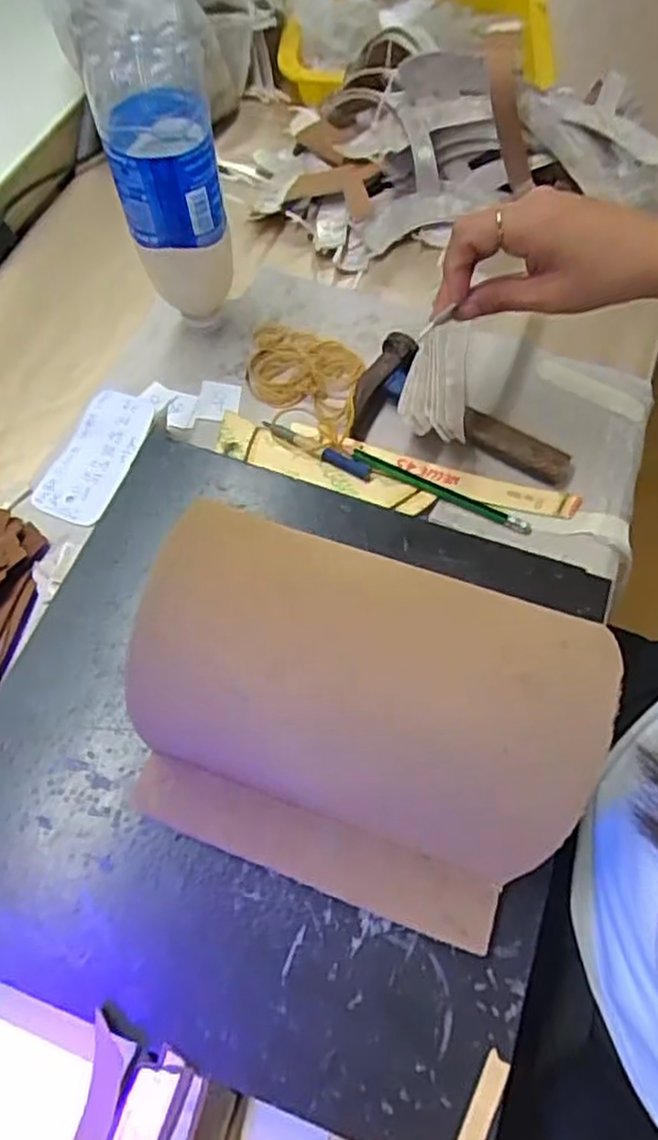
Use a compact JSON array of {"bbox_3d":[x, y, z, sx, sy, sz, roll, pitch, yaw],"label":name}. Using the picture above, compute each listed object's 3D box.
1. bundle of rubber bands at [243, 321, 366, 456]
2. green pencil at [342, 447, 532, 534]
[{"bbox_3d":[-0.021,-0.139,0.525,0.084,0.011,0.109,10,64,3],"label":"bundle of rubber bands"},{"bbox_3d":[0.074,-0.057,0.491,0.137,0.010,0.014,23,66,9],"label":"green pencil"}]

